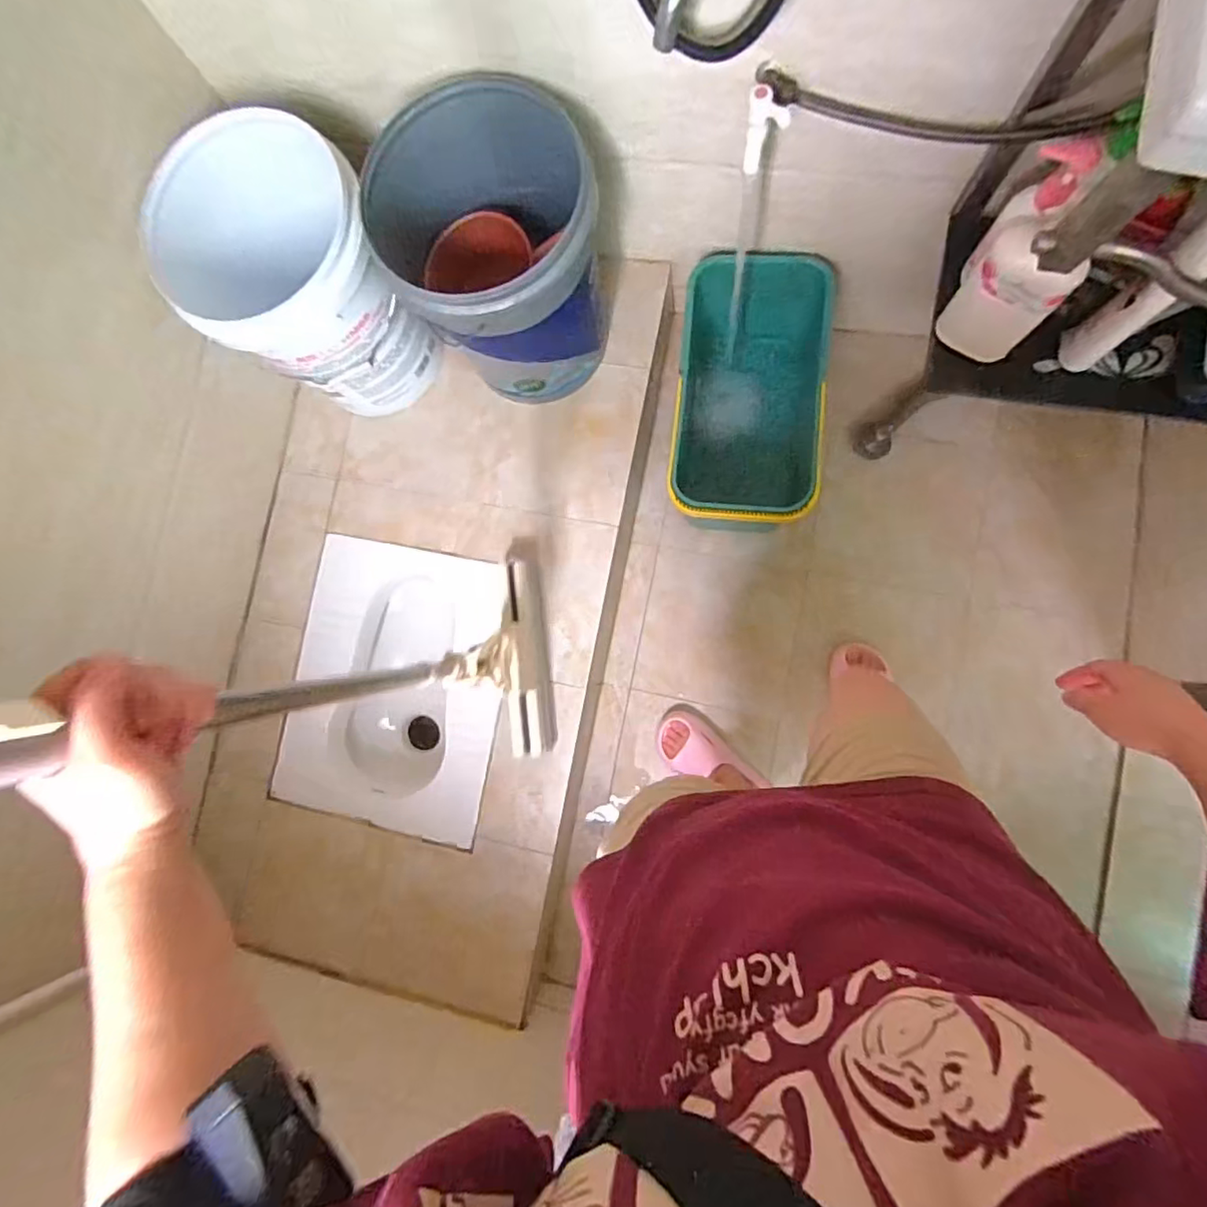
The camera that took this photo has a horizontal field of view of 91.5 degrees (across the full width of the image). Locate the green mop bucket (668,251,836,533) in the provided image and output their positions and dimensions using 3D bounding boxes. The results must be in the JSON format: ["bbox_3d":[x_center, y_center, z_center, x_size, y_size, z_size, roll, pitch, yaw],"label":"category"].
[{"bbox_3d":[0.258,-0.361,1.068,0.234,0.255,0.457,7,87,8],"label":"green mop bucket"}]

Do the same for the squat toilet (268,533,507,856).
[{"bbox_3d":[-0.365,0.154,1.156,0.397,0.211,0.492,10,88,8],"label":"squat toilet"}]

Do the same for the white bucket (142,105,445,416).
[{"bbox_3d":[-0.440,-0.481,0.931,0.254,0.374,0.268,-1,86,8],"label":"white bucket"}]

